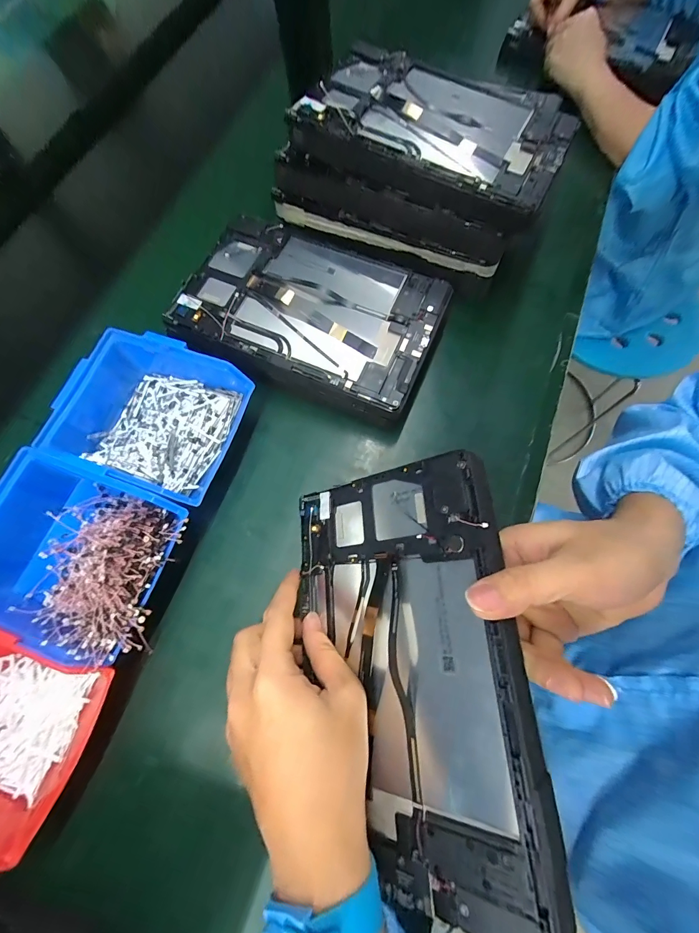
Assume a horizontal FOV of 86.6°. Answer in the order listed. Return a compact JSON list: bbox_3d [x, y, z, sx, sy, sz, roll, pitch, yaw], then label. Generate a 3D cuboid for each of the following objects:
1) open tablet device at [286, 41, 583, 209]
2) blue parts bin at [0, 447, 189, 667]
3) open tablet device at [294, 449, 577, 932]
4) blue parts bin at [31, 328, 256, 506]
[{"bbox_3d":[0.083,-0.330,0.345,0.233,0.022,0.170,25,74,10],"label":"open tablet device"},{"bbox_3d":[-0.209,0.067,0.291,0.145,0.063,0.122,18,73,8],"label":"blue parts bin"},{"bbox_3d":[0.030,0.120,0.239,0.151,0.017,0.237,-19,66,34],"label":"open tablet device"},{"bbox_3d":[-0.177,-0.046,0.331,0.149,0.059,0.127,22,73,9],"label":"blue parts bin"}]

